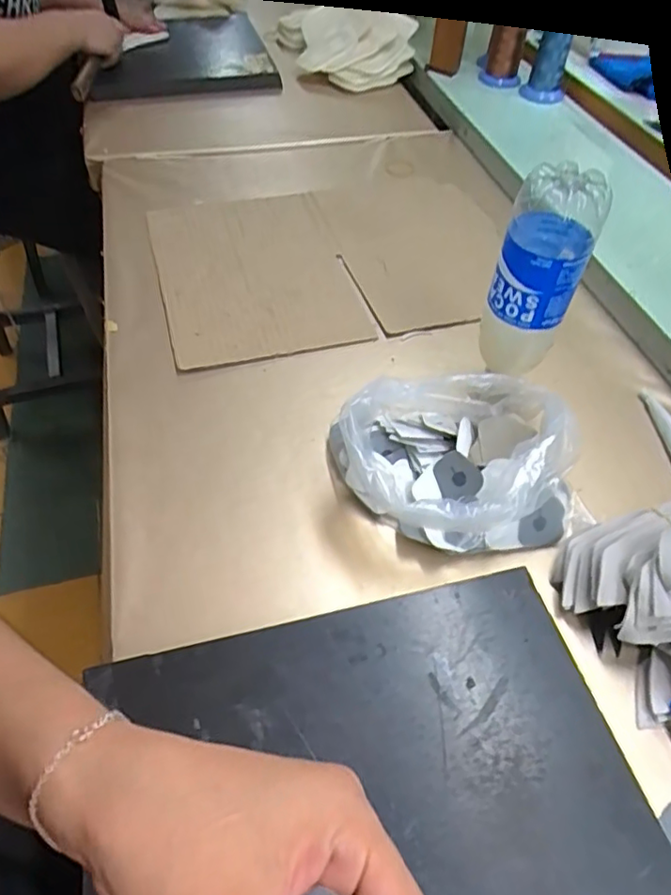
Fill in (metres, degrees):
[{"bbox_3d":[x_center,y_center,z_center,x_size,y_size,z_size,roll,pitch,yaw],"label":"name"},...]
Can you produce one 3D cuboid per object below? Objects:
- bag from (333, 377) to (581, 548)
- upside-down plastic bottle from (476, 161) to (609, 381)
[{"bbox_3d":[0.093,0.013,0.459,0.174,0.079,0.126,-4,51,-3],"label":"bag"},{"bbox_3d":[0.161,-0.116,0.496,0.063,0.214,0.057,19,54,15],"label":"upside-down plastic bottle"}]

